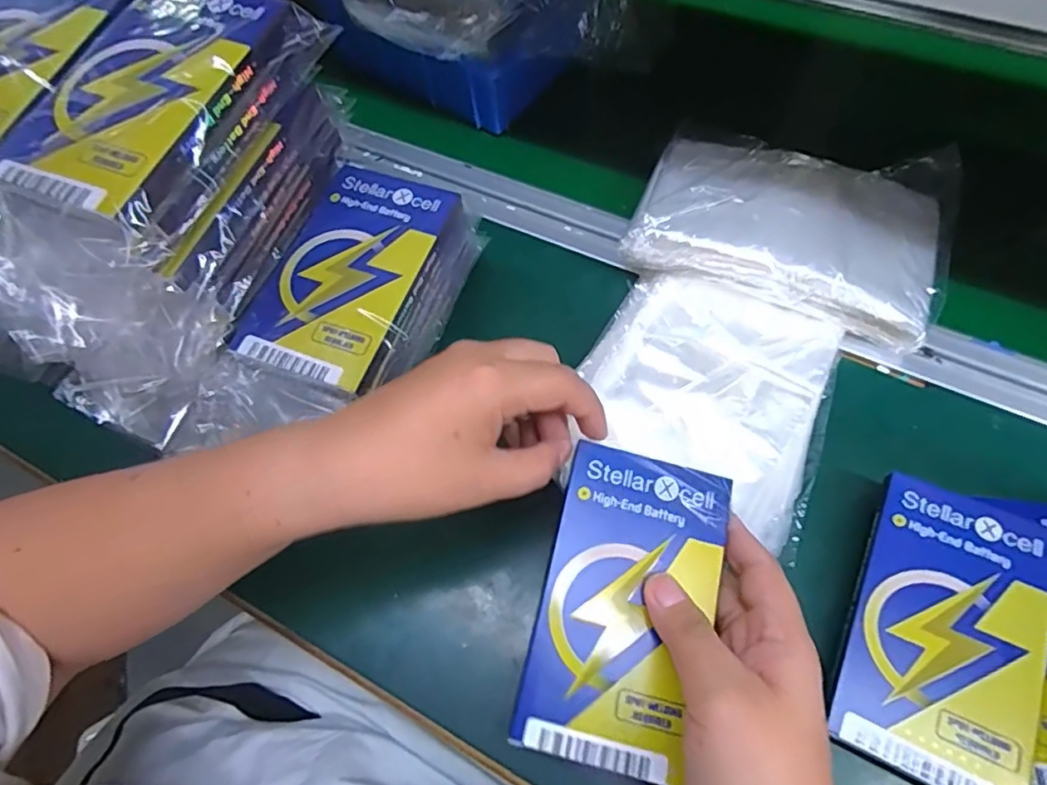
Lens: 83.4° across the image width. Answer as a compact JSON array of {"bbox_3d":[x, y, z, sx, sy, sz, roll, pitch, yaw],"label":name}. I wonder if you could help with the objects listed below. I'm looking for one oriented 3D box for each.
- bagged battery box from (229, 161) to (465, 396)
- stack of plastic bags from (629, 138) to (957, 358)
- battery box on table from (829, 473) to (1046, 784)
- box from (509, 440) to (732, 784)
[{"bbox_3d":[-0.091,-0.065,0.323,0.079,0.021,0.129,19,65,12],"label":"bagged battery box"},{"bbox_3d":[0.173,-0.112,0.383,0.184,0.041,0.127,18,65,12],"label":"stack of plastic bags"},{"bbox_3d":[0.198,0.112,0.276,0.076,0.017,0.131,23,66,14],"label":"battery box on table"},{"bbox_3d":[0.046,0.092,0.263,0.074,0.018,0.131,14,64,10],"label":"box"}]

